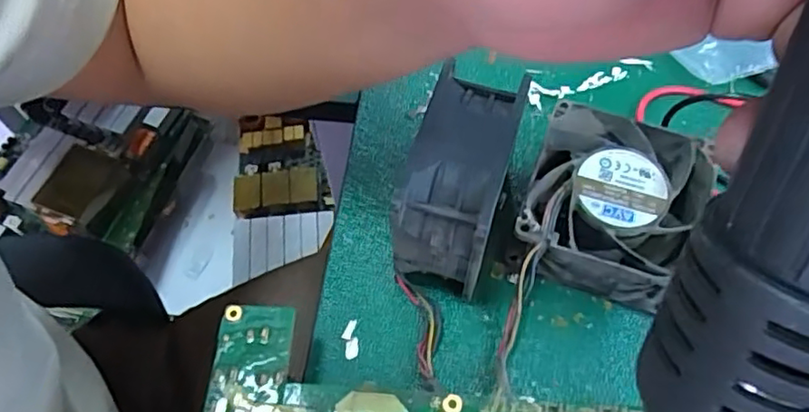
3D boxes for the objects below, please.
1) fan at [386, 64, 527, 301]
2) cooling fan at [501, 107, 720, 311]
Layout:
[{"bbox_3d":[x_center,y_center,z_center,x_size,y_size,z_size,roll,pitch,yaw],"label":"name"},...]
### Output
[{"bbox_3d":[0.024,-0.006,0.281,0.040,0.083,0.078,14,63,9],"label":"fan"},{"bbox_3d":[0.094,0.000,0.300,0.069,0.041,0.084,19,64,11],"label":"cooling fan"}]

